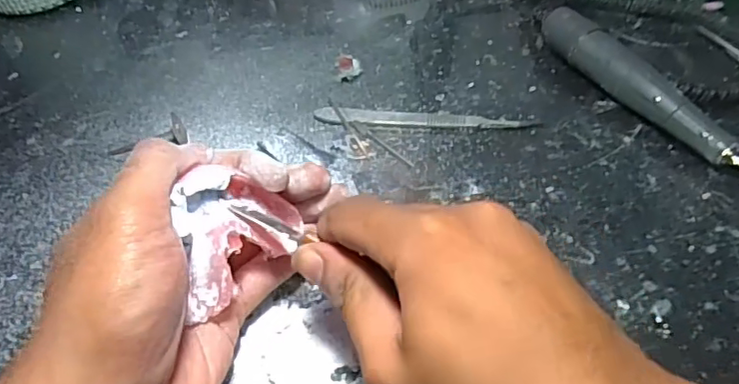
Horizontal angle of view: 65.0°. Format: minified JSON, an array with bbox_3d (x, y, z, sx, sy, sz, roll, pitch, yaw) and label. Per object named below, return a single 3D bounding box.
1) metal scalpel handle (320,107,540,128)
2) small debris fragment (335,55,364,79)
[{"bbox_3d":[0.033,-0.044,0.354,0.131,0.004,0.016,4,48,6],"label":"metal scalpel handle"},{"bbox_3d":[-0.014,-0.085,0.394,0.017,0.008,0.017,-6,47,-3],"label":"small debris fragment"}]

